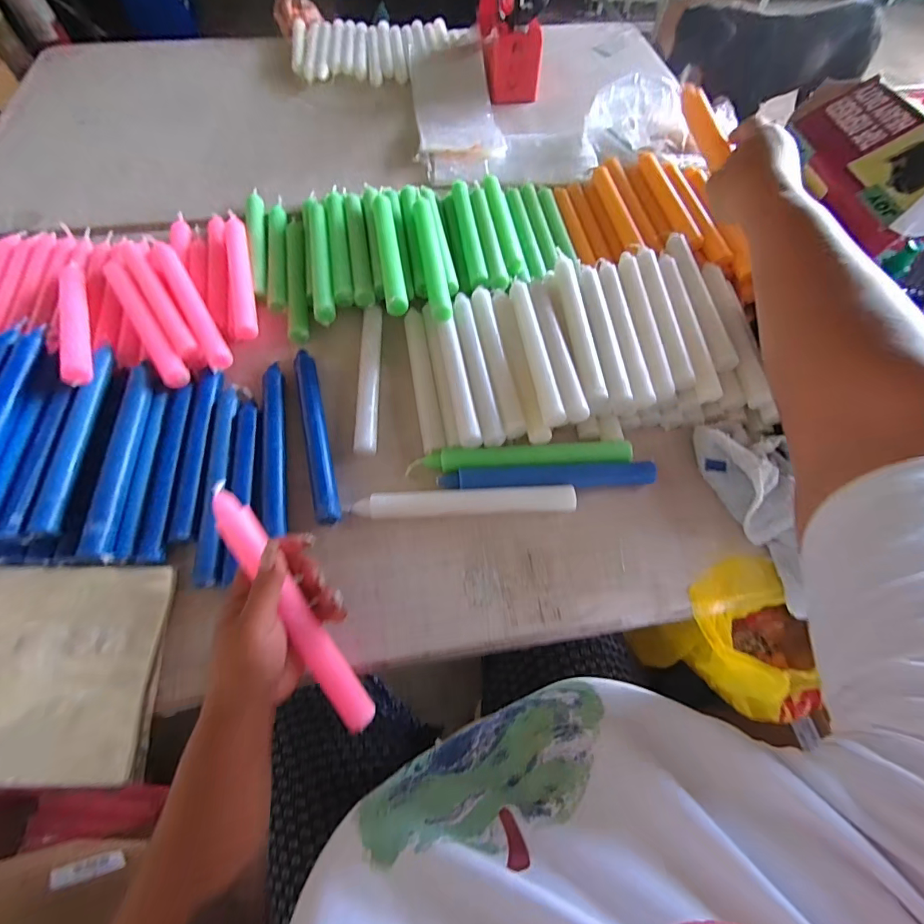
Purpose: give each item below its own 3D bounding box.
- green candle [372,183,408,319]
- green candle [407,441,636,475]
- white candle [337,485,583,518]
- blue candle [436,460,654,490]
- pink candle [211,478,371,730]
[{"bbox_3d":[-0.087,-0.251,0.517,0.024,0.030,0.212,-9,63,-6],"label":"green candle"},{"bbox_3d":[0.059,-0.005,0.425,0.212,0.017,0.021,-3,62,-3],"label":"green candle"},{"bbox_3d":[0.001,0.036,0.404,0.203,0.016,0.025,-2,62,-2],"label":"white candle"},{"bbox_3d":[0.081,0.013,0.420,0.201,0.015,0.024,0,62,-2],"label":"blue candle"},{"bbox_3d":[-0.129,0.111,0.330,0.024,0.016,0.210,-32,94,-17],"label":"pink candle"}]

